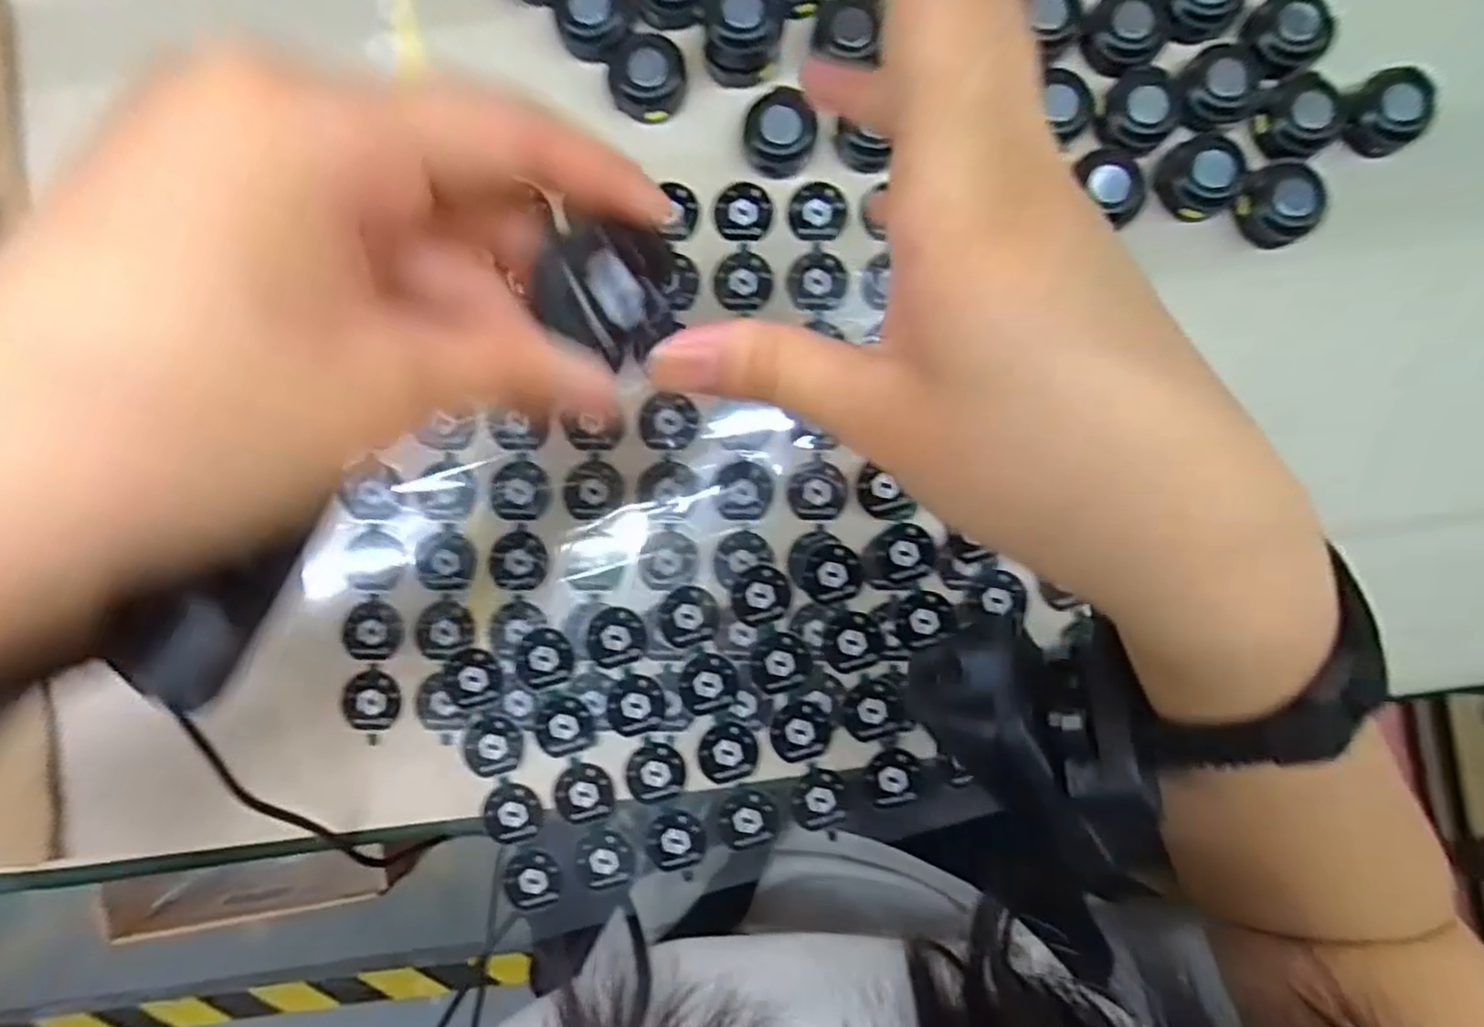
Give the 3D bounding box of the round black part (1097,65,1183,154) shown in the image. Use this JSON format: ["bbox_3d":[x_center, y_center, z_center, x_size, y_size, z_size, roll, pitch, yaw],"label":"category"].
[{"bbox_3d":[0.153,-0.156,0.273,0.027,0.010,0.034,25,90,0],"label":"round black part"}]

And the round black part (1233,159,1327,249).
[{"bbox_3d":[0.207,-0.120,0.272,0.032,0.012,0.029,-34,90,2],"label":"round black part"}]

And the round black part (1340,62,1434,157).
[{"bbox_3d":[0.246,-0.154,0.273,0.026,0.008,0.032,31,92,1],"label":"round black part"}]

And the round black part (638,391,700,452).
[{"bbox_3d":[-0.029,-0.036,0.279,0.023,0.004,0.022,0,90,0],"label":"round black part"}]

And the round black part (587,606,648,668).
[{"bbox_3d":[-0.048,0.049,0.276,0.022,0.004,0.023,0,90,0],"label":"round black part"}]

